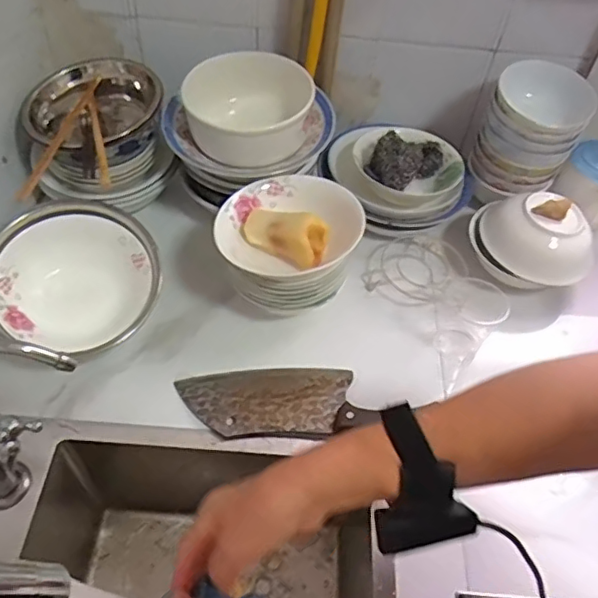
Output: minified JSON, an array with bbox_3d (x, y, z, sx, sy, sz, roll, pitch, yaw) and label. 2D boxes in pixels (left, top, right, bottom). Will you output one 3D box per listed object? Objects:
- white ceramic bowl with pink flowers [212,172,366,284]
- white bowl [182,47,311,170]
[{"bbox_3d":[-0.010,-0.077,0.609,0.148,0.051,0.128,-5,50,-7],"label":"white ceramic bowl with pink flowers"},{"bbox_3d":[-0.059,-0.227,0.680,0.147,0.061,0.123,-6,50,-9],"label":"white bowl"}]

